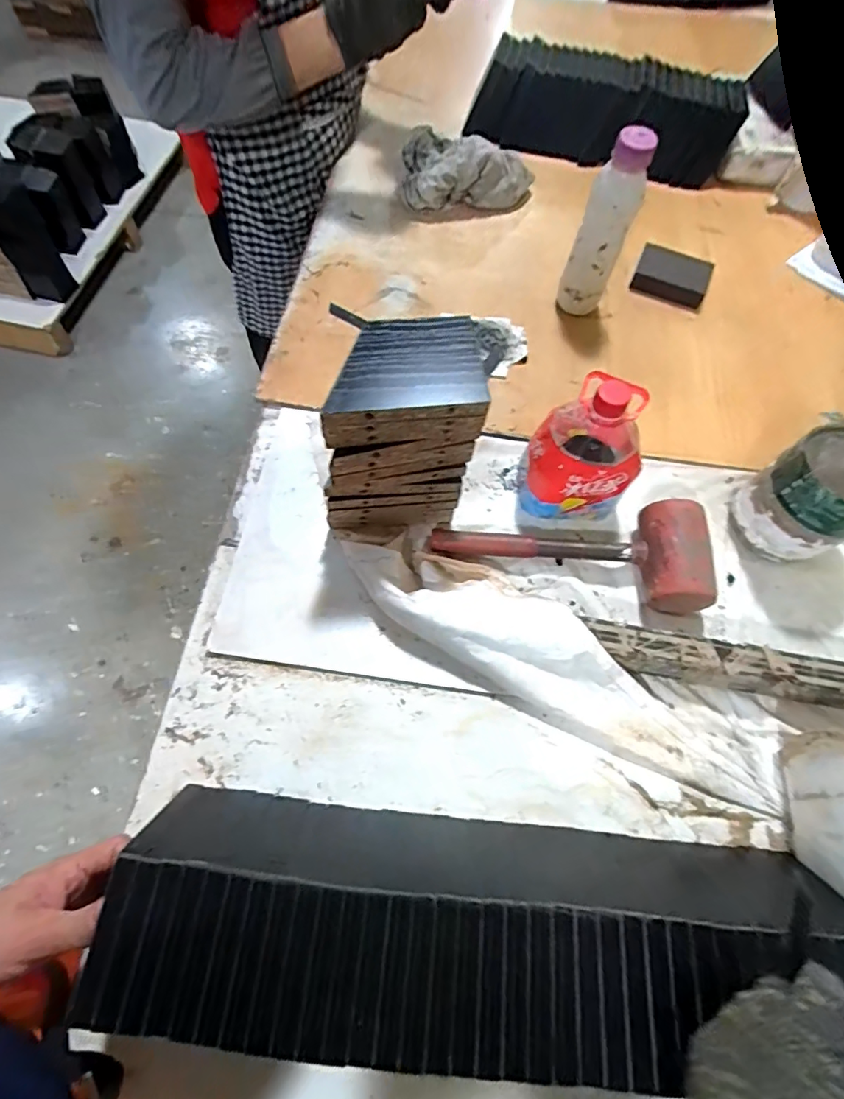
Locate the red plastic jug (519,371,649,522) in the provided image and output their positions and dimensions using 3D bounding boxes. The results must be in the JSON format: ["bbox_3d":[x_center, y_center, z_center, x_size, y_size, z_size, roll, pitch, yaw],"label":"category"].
[{"bbox_3d":[0.163,-0.103,0.514,0.105,0.146,0.094,6,65,1],"label":"red plastic jug"}]

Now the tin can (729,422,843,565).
[{"bbox_3d":[0.384,-0.047,0.510,0.092,0.132,0.100,-34,71,-16],"label":"tin can"}]

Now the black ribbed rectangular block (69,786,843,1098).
[{"bbox_3d":[0.047,0.270,0.378,0.504,0.129,0.130,5,65,-3],"label":"black ribbed rectangular block"}]

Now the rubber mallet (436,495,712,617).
[{"bbox_3d":[0.146,0.011,0.512,0.268,0.063,0.110,-1,66,-2],"label":"rubber mallet"}]

